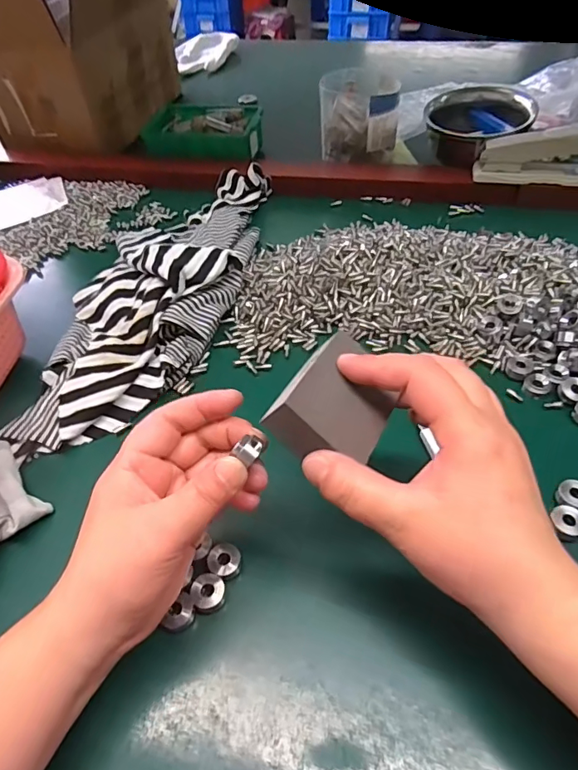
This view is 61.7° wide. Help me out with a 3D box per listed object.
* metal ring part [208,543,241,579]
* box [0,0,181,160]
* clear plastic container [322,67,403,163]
[{"bbox_3d":[-0.039,0.107,0.295,0.020,0.005,0.019,23,55,22],"label":"metal ring part"},{"bbox_3d":[-0.286,-0.481,0.692,0.188,0.214,0.307,10,51,12],"label":"box"},{"bbox_3d":[0.092,-0.343,0.626,0.100,0.086,0.085,5,50,8],"label":"clear plastic container"}]

